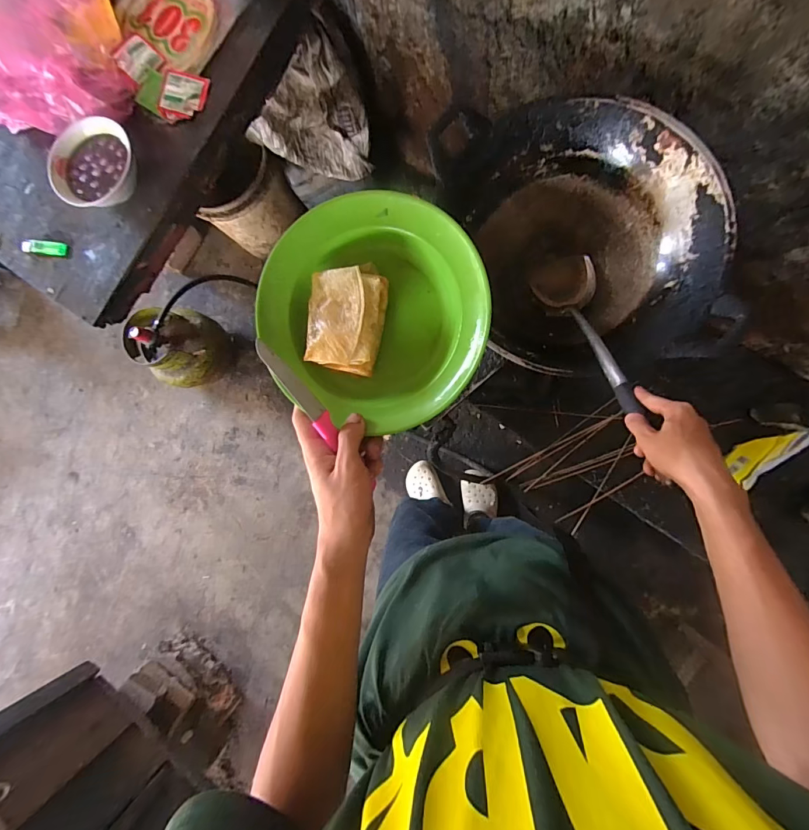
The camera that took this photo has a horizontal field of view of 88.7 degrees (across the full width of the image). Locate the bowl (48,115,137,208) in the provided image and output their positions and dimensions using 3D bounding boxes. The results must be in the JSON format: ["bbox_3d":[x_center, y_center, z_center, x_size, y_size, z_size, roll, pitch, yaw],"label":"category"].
[{"bbox_3d":[-0.574,-0.465,0.757,0.161,0.060,0.154,-1,85,8],"label":"bowl"}]

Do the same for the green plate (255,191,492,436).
[{"bbox_3d":[-0.023,-0.095,0.393,0.189,0.058,0.208,-40,81,3],"label":"green plate"}]

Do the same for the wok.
[{"bbox_3d":[0.281,-0.279,0.679,0.403,0.152,0.440,-10,84,7],"label":"wok"}]

